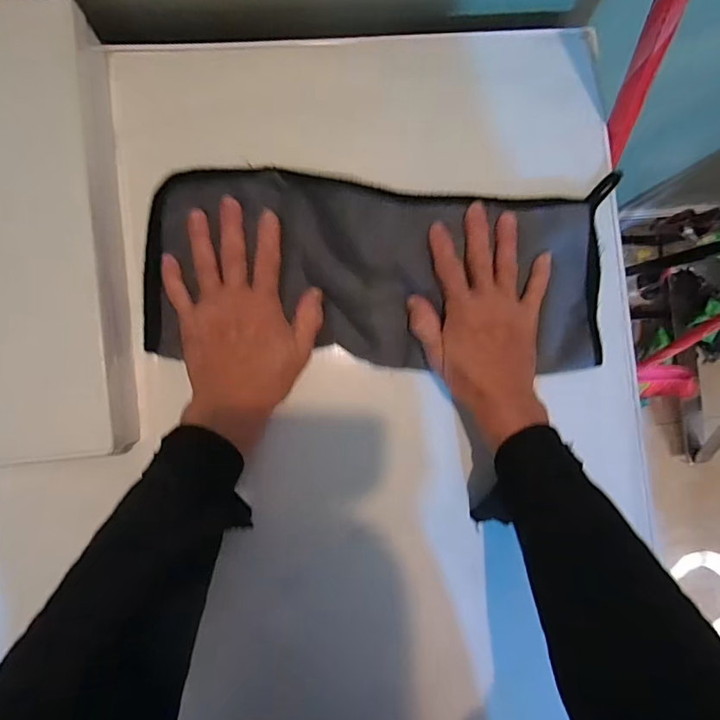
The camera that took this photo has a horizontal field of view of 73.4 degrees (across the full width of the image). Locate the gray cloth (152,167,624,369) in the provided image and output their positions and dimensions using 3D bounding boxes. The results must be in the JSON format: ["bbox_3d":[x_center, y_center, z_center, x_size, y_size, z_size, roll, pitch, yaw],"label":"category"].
[{"bbox_3d":[0.020,-0.070,0.378,0.355,0.021,0.147,5,87,-6],"label":"gray cloth"}]

